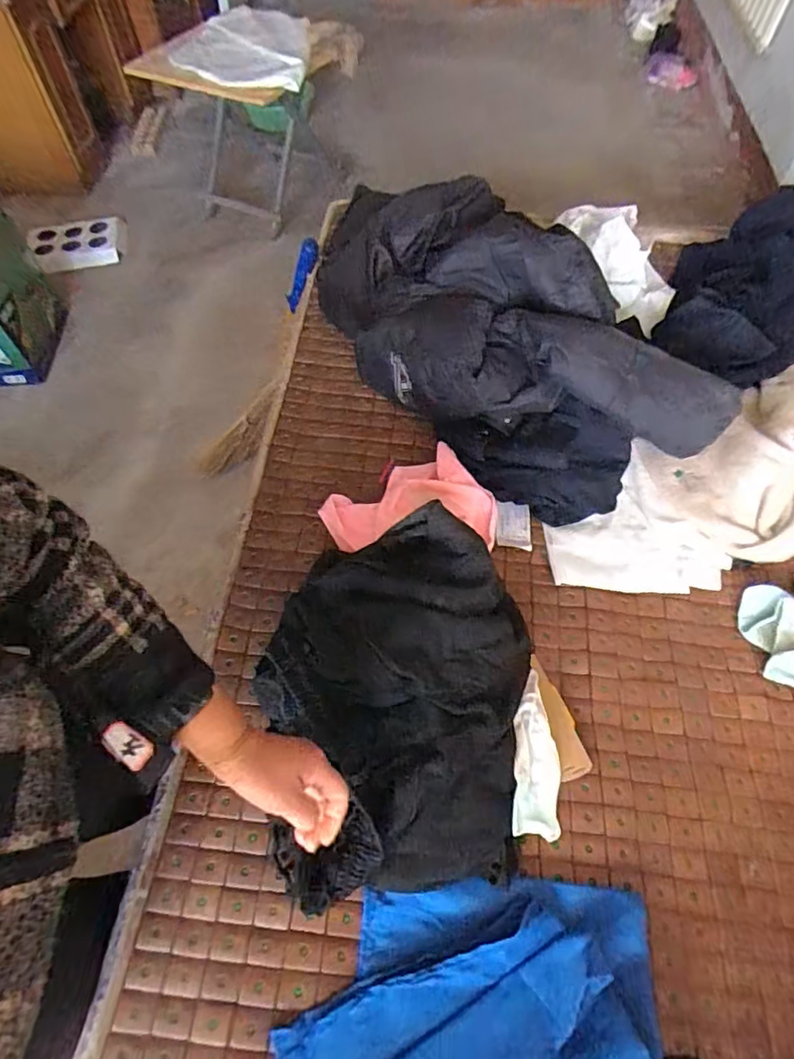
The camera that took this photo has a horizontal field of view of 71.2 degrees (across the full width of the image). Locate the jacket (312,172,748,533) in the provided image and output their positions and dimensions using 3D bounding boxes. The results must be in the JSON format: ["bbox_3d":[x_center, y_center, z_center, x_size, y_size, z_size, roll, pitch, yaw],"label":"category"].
[{"bbox_3d":[0.120,-0.335,0.882,0.298,0.205,0.748,-37,66,-19],"label":"jacket"}]

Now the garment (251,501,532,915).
[{"bbox_3d":[-0.001,0.175,0.621,0.285,0.115,0.387,-1,59,-1],"label":"garment"}]

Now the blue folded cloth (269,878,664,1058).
[{"bbox_3d":[0.074,0.466,0.528,0.355,0.034,0.213,-6,60,-4],"label":"blue folded cloth"}]

